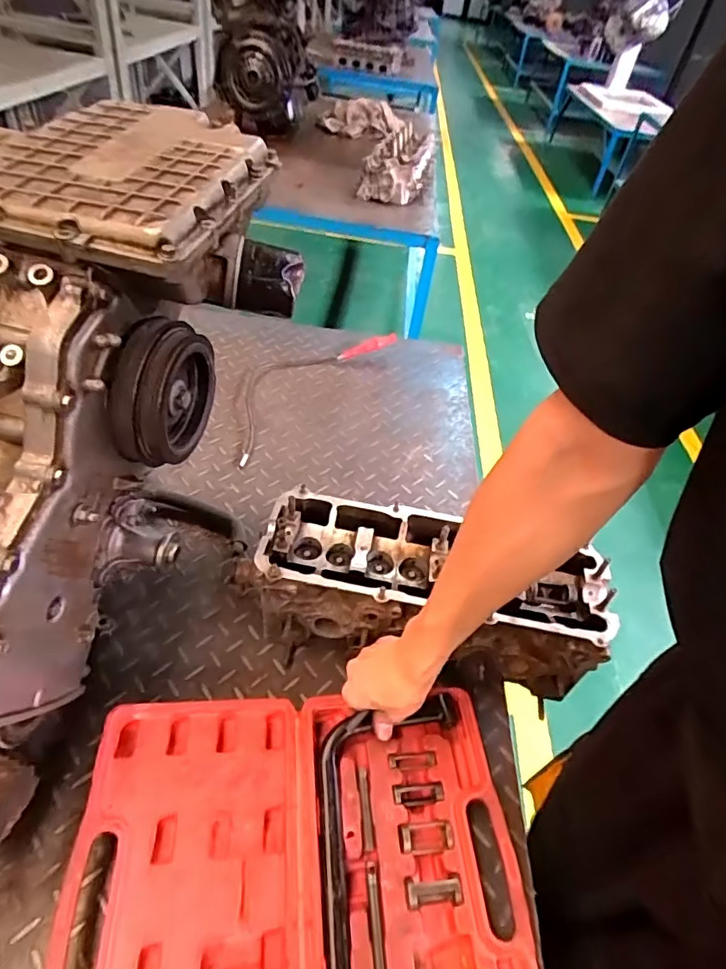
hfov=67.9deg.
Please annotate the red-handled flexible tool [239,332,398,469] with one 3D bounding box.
[{"bbox_3d":[-0.116,-0.219,1.045,0.160,0.038,0.451,29,49,20],"label":"red-handled flexible tool"}]

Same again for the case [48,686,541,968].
[{"bbox_3d":[-0.055,0.364,0.485,0.395,0.035,0.333,0,46,-8],"label":"case"}]

